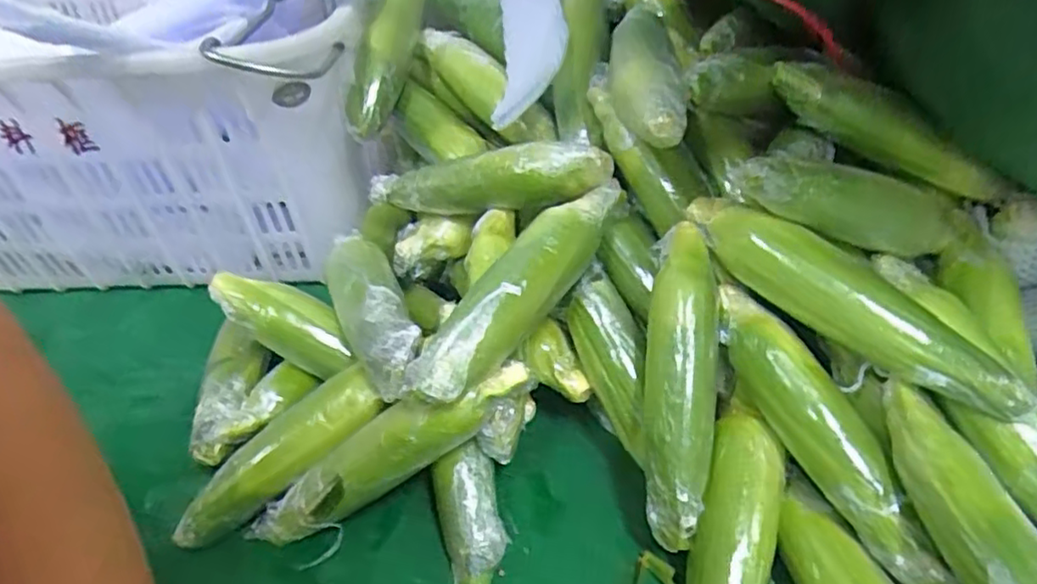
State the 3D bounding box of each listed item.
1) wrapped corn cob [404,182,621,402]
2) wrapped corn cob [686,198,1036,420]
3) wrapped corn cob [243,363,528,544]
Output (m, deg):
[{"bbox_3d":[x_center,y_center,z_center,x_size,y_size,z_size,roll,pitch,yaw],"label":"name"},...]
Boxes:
[{"bbox_3d":[0.007,-0.006,0.505,0.063,0.055,0.234,26,49,32],"label":"wrapped corn cob"},{"bbox_3d":[0.232,0.004,0.472,0.252,0.053,0.045,37,54,22],"label":"wrapped corn cob"},{"bbox_3d":[-0.105,0.125,0.496,0.256,0.053,0.045,-33,39,11],"label":"wrapped corn cob"}]

